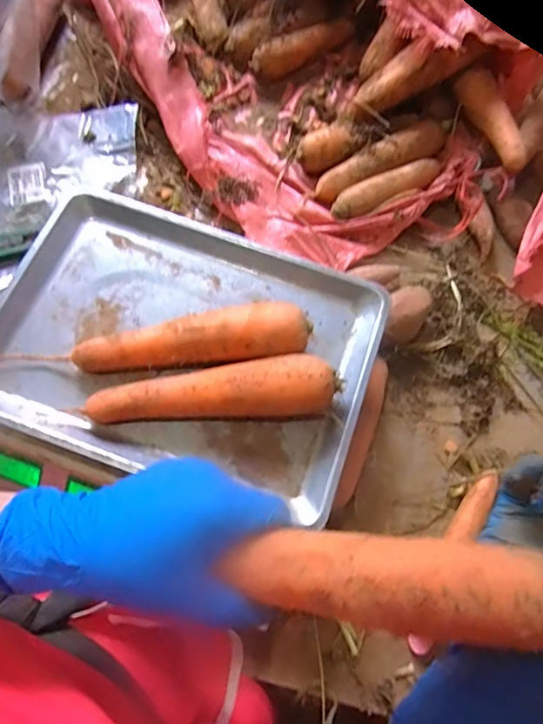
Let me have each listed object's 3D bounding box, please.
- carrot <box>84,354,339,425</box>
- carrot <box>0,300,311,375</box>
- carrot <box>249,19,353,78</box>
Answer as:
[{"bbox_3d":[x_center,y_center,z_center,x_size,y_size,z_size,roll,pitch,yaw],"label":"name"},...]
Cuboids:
[{"bbox_3d":[-0.044,0.024,0.431,0.197,0.046,0.048,-2,70,-4],"label":"carrot"},{"bbox_3d":[-0.096,-0.012,0.442,0.254,0.047,0.052,-7,71,-5],"label":"carrot"},{"bbox_3d":[0.044,-0.437,0.700,0.163,0.037,0.040,-37,76,-15],"label":"carrot"}]

